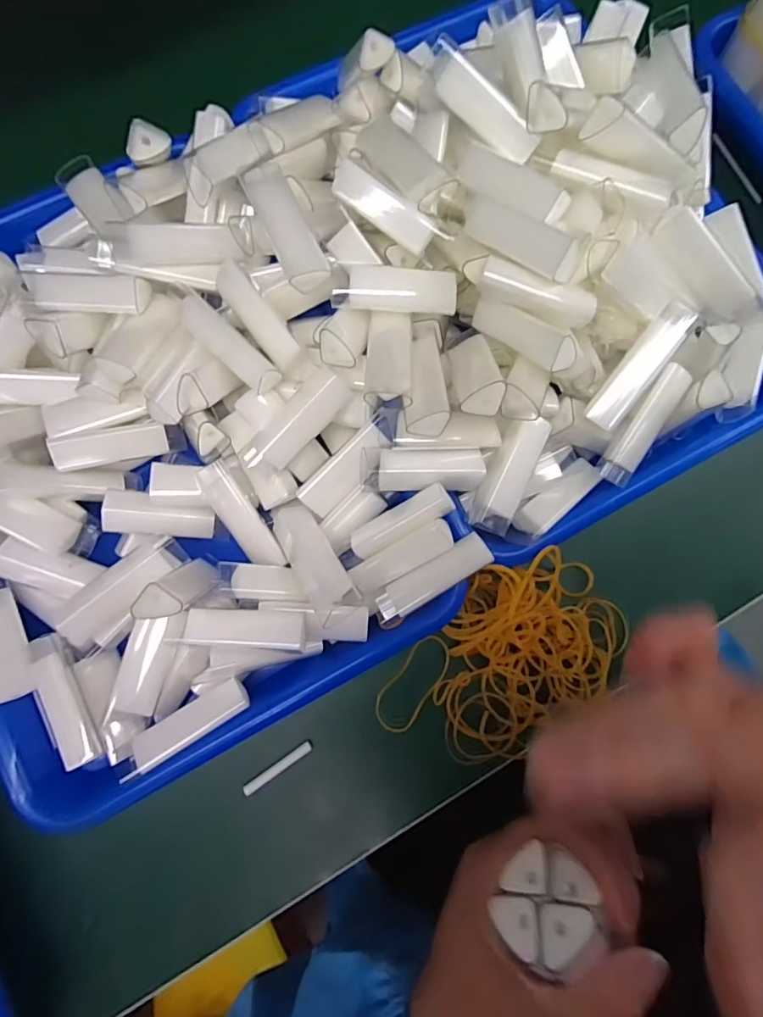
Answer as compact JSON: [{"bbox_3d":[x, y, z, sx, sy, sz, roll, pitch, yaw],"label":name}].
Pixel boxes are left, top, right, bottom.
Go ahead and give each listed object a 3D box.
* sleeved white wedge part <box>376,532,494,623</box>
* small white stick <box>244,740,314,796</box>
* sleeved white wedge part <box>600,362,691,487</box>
[{"bbox_3d":[0.027,0.035,0.253,0.063,0.008,0.017,-31,82,-7],"label":"sleeved white wedge part"},{"bbox_3d":[-0.055,0.139,0.264,0.040,0.007,0.005,-33,82,-7],"label":"small white stick"},{"bbox_3d":[0.137,-0.043,0.259,0.018,0.012,0.064,26,112,3],"label":"sleeved white wedge part"}]

